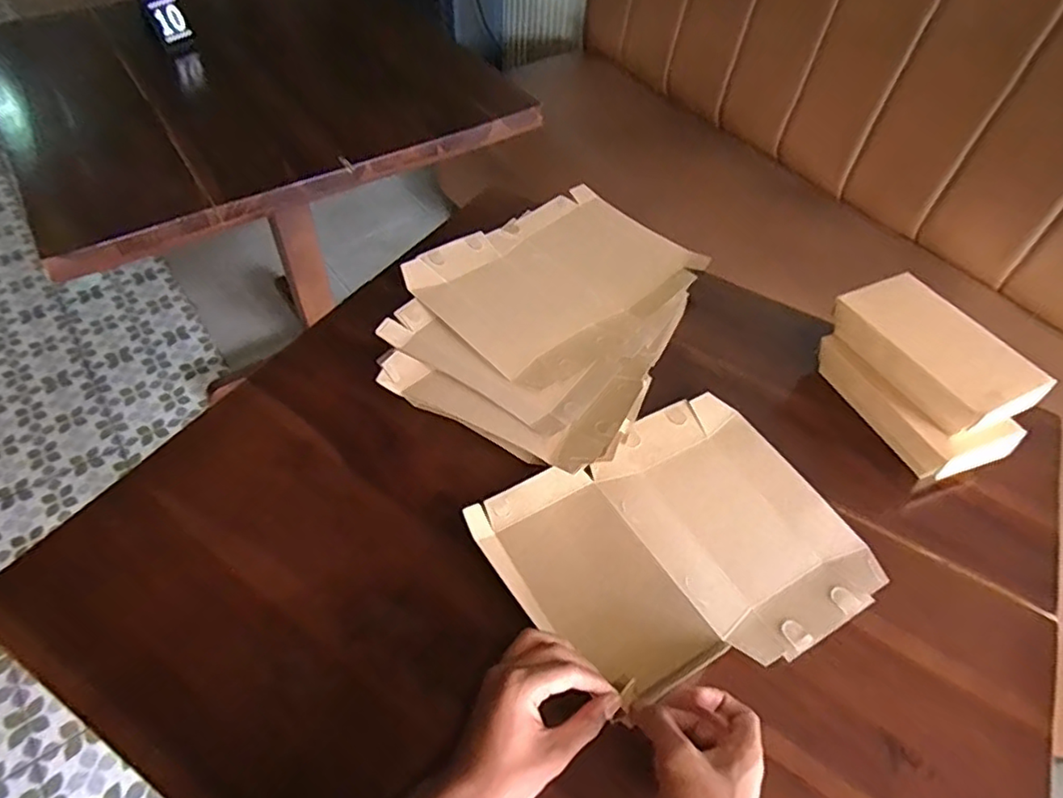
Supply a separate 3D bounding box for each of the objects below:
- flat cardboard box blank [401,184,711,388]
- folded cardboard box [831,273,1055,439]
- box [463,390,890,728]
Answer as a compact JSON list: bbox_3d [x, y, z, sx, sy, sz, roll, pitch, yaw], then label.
[{"bbox_3d":[0.032,-0.154,0.769,0.313,0.018,0.241,-36,61,-28],"label":"flat cardboard box blank"},{"bbox_3d":[0.418,-0.049,0.647,0.108,0.043,0.184,-21,55,-19],"label":"folded cardboard box"},{"bbox_3d":[0.137,0.131,0.565,0.308,0.023,0.243,-24,57,-22],"label":"box"}]

